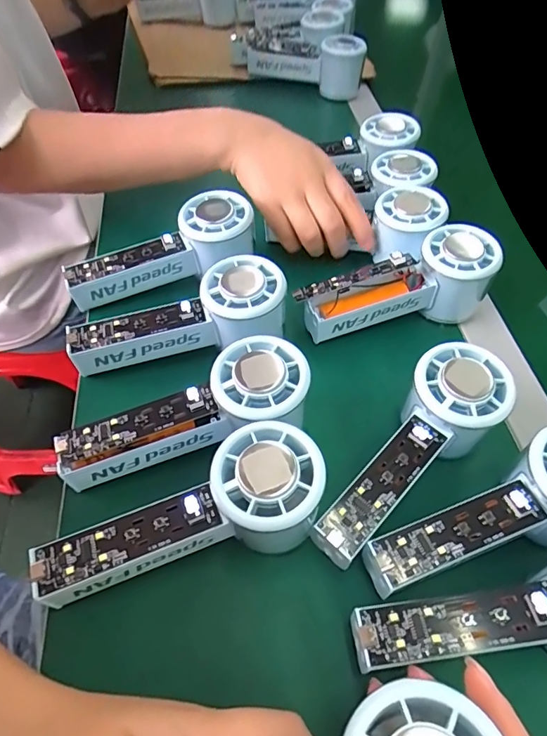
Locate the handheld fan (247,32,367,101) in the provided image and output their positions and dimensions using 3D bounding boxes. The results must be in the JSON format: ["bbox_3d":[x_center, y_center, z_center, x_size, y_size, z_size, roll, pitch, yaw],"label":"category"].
[{"bbox_3d":[0.039,-0.409,0.618,0.159,0.057,0.055,26,56,14],"label":"handheld fan"}]

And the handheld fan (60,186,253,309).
[{"bbox_3d":[-0.087,-0.090,0.370,0.151,0.040,0.054,-24,58,-3],"label":"handheld fan"}]

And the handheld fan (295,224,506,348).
[{"bbox_3d":[0.094,-0.064,0.361,0.152,0.055,0.055,-13,56,-13],"label":"handheld fan"}]

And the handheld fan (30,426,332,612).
[{"bbox_3d":[-0.043,0.084,0.247,0.150,0.052,0.062,-23,58,-5],"label":"handheld fan"}]

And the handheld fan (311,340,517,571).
[{"bbox_3d":[0.082,0.052,0.284,0.056,0.052,0.155,40,74,22],"label":"handheld fan"}]

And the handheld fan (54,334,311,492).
[{"bbox_3d":[-0.049,0.031,0.275,0.148,0.033,0.056,-24,58,-3],"label":"handheld fan"}]

